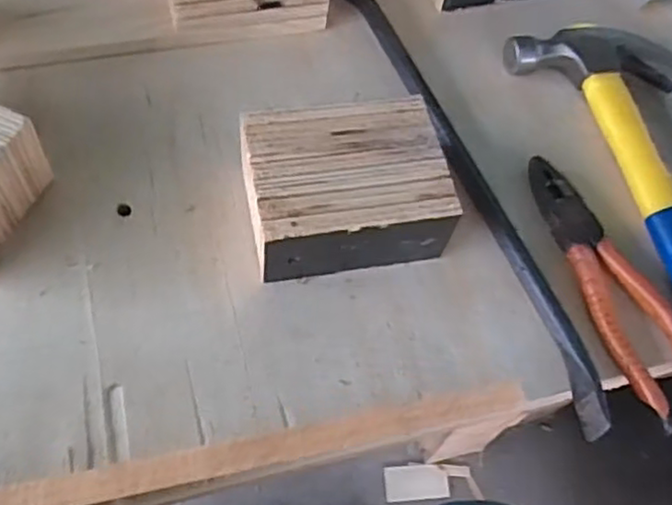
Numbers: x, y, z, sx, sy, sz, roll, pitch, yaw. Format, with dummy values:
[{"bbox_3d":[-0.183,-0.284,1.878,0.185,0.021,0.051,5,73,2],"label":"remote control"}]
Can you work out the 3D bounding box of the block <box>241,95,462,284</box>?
[{"bbox_3d":[0.006,-0.038,0.447,0.124,0.062,0.100,-7,60,-9],"label":"block"}]

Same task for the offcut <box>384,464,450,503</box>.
[{"bbox_3d":[0.121,0.344,1.038,0.095,0.011,0.053,-1,61,-8],"label":"offcut"}]

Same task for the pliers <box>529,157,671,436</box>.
[{"bbox_3d":[0.181,0.016,0.458,0.052,0.012,0.195,-18,62,-14],"label":"pliers"}]

